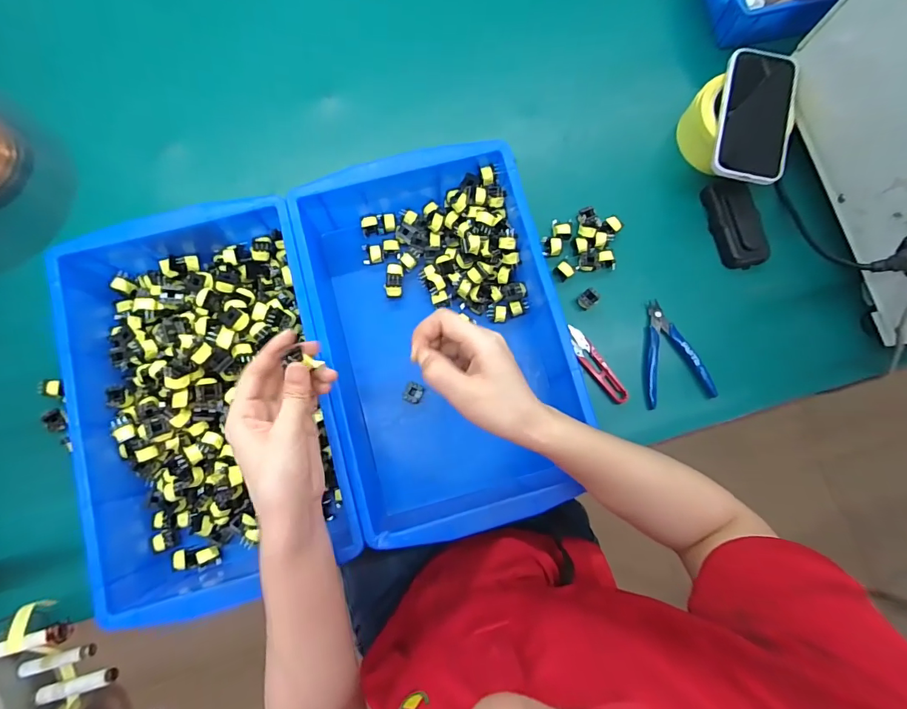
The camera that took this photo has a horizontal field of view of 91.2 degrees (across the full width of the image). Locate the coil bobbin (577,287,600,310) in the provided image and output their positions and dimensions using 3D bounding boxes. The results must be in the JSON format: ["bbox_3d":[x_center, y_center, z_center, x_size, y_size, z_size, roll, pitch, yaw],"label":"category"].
[{"bbox_3d":[0.157,-0.065,0.517,0.020,0.021,0.019,-38,85,-5],"label":"coil bobbin"}]

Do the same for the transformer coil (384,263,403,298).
[{"bbox_3d":[-0.068,-0.085,0.509,0.019,0.018,0.038,2,83,-1],"label":"transformer coil"}]

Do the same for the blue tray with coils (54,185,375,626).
[{"bbox_3d":[-0.245,0.042,0.439,0.231,0.086,0.375,-11,84,-2],"label":"blue tray with coils"}]

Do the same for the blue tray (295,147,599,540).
[{"bbox_3d":[-0.016,-0.022,0.474,0.237,0.094,0.379,-15,84,-3],"label":"blue tray"}]

